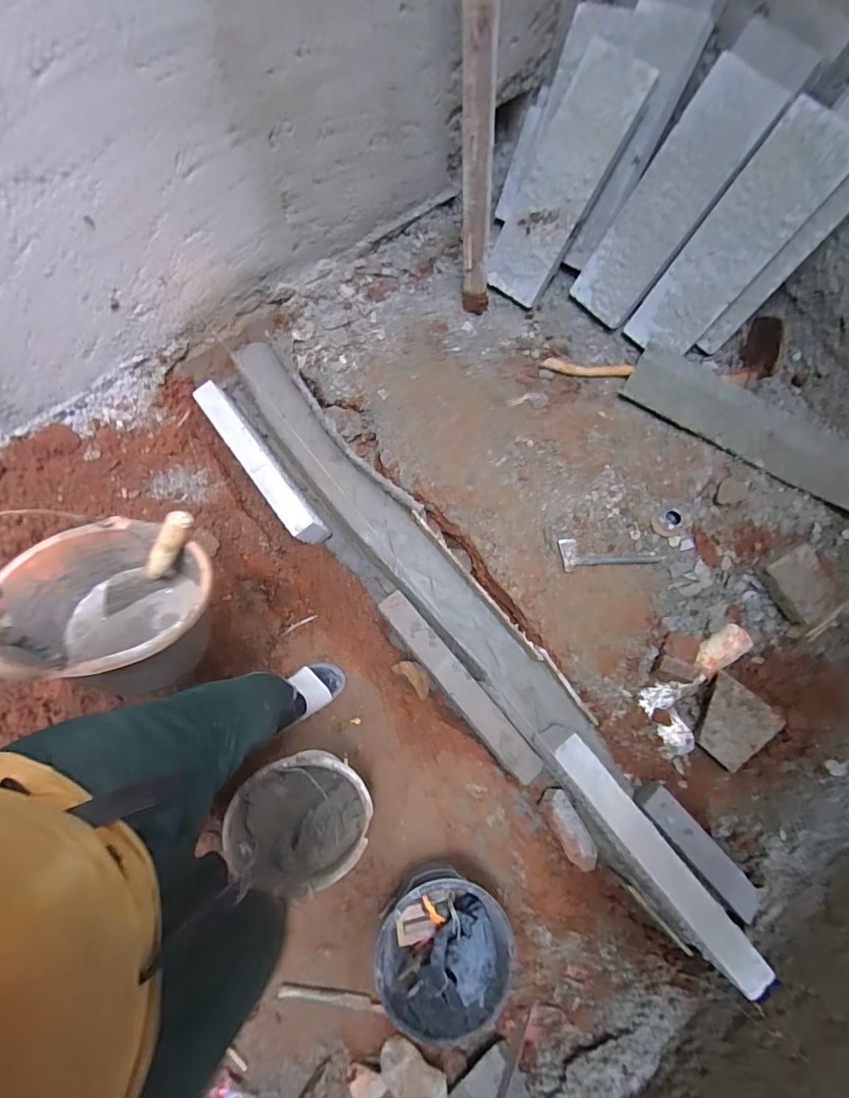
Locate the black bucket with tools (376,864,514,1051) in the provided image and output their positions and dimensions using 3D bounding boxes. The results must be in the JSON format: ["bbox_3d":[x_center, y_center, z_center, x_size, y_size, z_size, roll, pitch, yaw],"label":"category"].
[{"bbox_3d":[0.037,0.846,0.979,0.271,0.210,0.276,0,76,-2],"label":"black bucket with tools"}]

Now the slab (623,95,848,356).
[{"bbox_3d":[0.820,-0.803,1.228,0.197,0.575,0.045,46,51,9],"label":"slab"}]

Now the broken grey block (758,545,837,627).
[{"bbox_3d":[1.087,0.112,1.306,0.148,0.043,0.212,-30,88,31],"label":"broken grey block"}]

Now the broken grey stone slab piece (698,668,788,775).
[{"bbox_3d":[0.827,0.467,1.217,0.211,0.046,0.178,-45,64,-1],"label":"broken grey stone slab piece"}]

